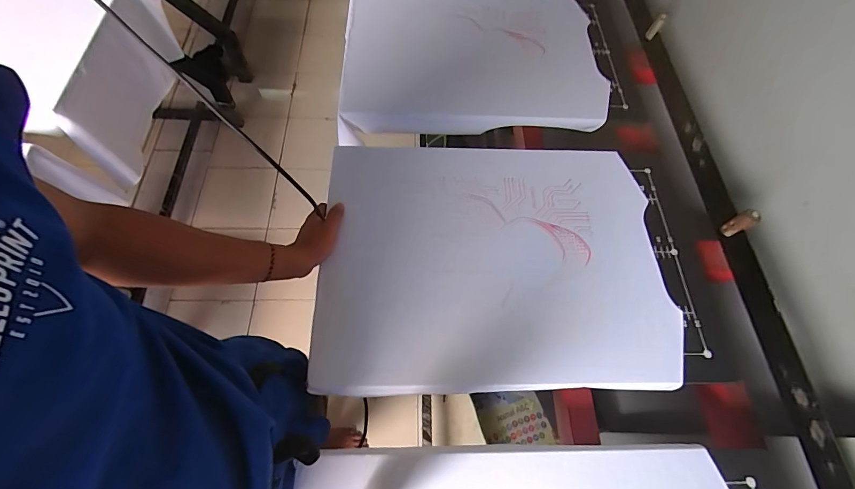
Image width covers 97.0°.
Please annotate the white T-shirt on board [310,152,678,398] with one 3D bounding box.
[{"bbox_3d":[0.099,0.014,0.599,0.516,0.025,0.399,0,64,-1],"label":"white T-shirt on board"}]

